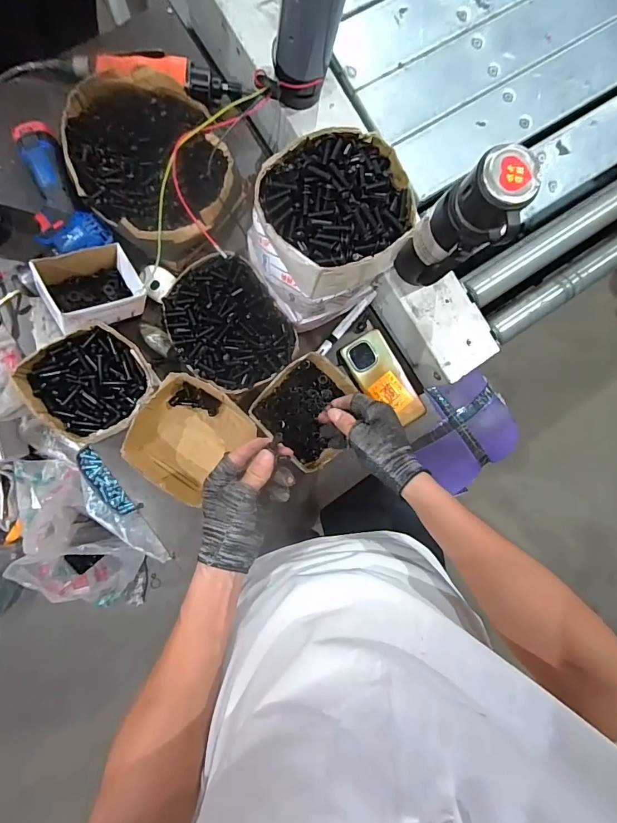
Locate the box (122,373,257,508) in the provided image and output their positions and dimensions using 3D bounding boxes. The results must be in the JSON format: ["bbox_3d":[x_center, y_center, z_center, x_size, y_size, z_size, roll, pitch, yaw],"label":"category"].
[{"bbox_3d":[-0.177,0.039,0.622,0.151,0.085,0.165,42,85,-5],"label":"box"}]

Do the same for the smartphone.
[{"bbox_3d":[0.125,-0.050,0.695,0.079,0.016,0.164,-32,94,-8],"label":"smartphone"}]

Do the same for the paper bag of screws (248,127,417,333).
[{"bbox_3d":[0.021,-0.217,0.533,0.161,0.205,0.144,-31,94,-8],"label":"paper bag of screws"}]

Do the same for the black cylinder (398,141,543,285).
[{"bbox_3d":[0.178,-0.220,0.505,0.071,0.194,0.080,27,87,-6],"label":"black cylinder"}]

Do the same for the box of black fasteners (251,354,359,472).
[{"bbox_3d":[-0.001,-0.003,0.641,0.134,0.069,0.133,-44,95,-5],"label":"box of black fasteners"}]

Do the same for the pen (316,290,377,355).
[{"bbox_3d":[0.063,-0.143,0.681,0.018,0.016,0.134,40,84,-6],"label":"pen"}]

